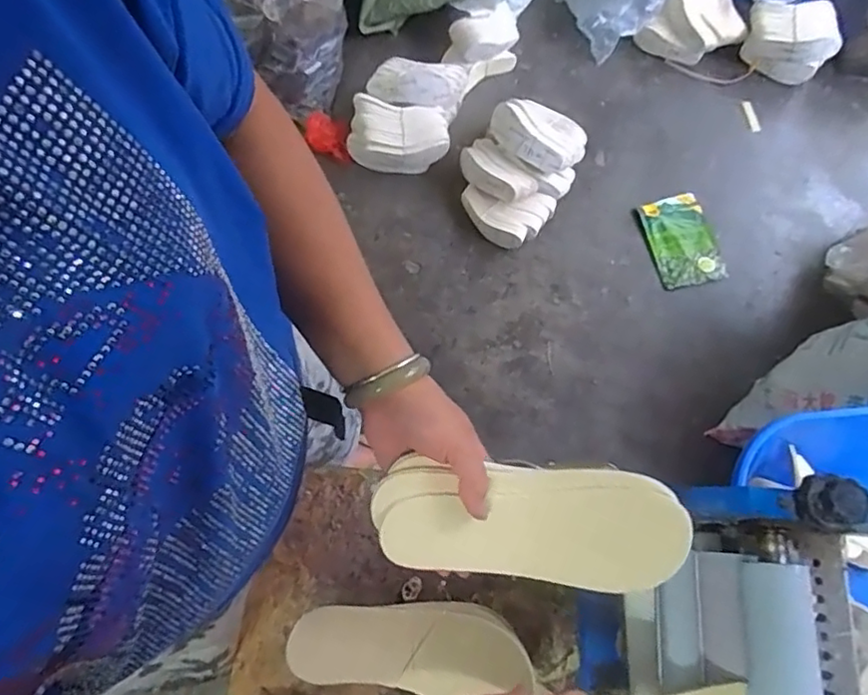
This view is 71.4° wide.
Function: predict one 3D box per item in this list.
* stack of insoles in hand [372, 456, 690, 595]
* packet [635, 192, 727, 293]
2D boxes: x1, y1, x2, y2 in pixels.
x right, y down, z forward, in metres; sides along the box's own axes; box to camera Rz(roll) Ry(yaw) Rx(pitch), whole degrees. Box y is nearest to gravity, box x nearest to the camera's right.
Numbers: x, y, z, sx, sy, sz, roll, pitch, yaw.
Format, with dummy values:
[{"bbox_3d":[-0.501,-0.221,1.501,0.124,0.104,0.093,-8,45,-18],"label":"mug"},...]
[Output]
[{"bbox_3d":[0.068,0.128,0.446,0.216,0.048,0.081,2,66,4],"label":"stack of insoles in hand"},{"bbox_3d":[0.651,-0.278,1.587,0.179,0.018,0.251,-16,80,-5],"label":"packet"}]

